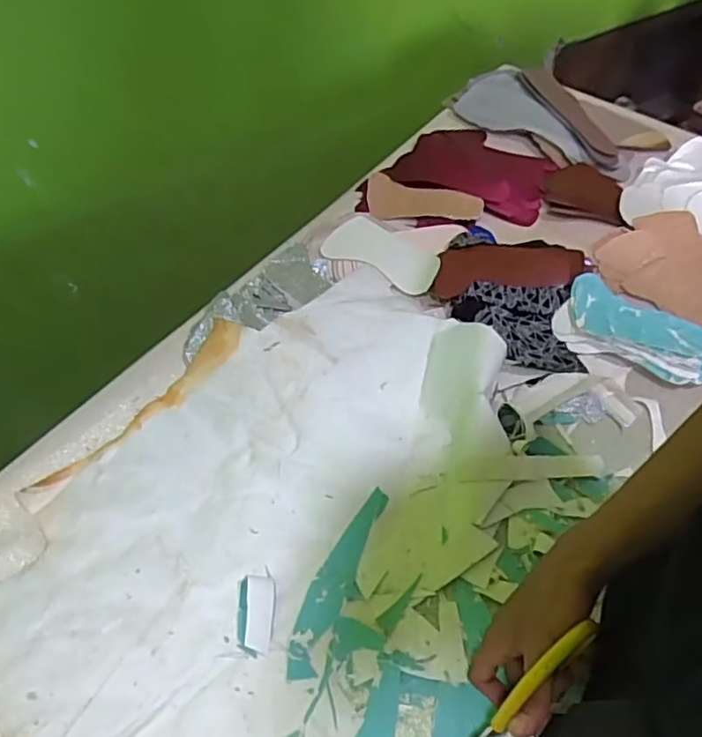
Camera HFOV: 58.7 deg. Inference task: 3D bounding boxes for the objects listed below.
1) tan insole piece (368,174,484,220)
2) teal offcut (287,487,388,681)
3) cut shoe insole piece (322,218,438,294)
[{"bbox_3d":[0.102,-0.232,0.884,0.162,0.014,0.061,14,86,7],"label":"tan insole piece"},{"bbox_3d":[-0.014,0.195,0.583,0.034,0.019,0.179,19,58,12],"label":"teal offcut"},{"bbox_3d":[0.044,-0.154,0.820,0.151,0.020,0.077,24,59,14],"label":"cut shoe insole piece"}]

